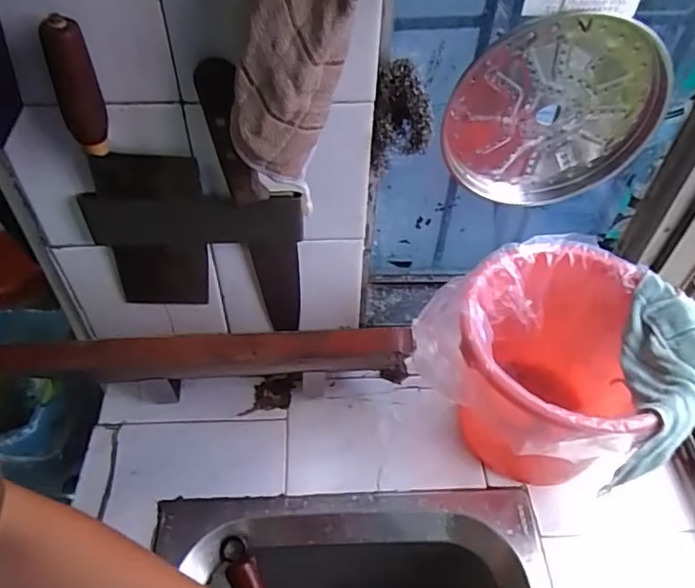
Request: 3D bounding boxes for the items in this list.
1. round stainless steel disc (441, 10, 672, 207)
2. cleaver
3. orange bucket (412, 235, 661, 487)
[{"bbox_3d":[0.220,-0.188,0.621,0.221,0.218,0.016,0,50,-3],"label":"round stainless steel disc"},{"bbox_3d":[-0.179,-0.083,0.499,0.098,0.303,0.024,-1,50,-4],"label":"cleaver"},{"bbox_3d":[0.206,0.087,0.621,0.201,0.194,0.227,-23,54,-19],"label":"orange bucket"}]

